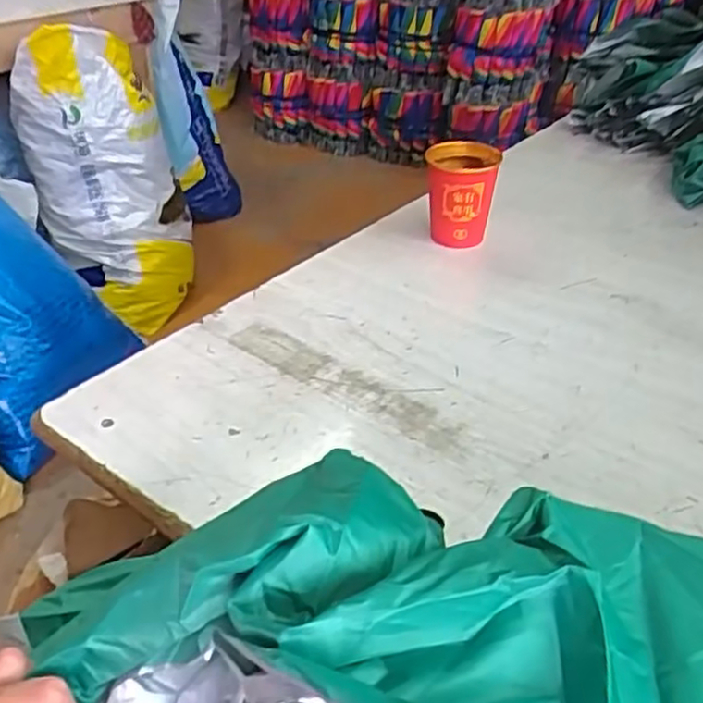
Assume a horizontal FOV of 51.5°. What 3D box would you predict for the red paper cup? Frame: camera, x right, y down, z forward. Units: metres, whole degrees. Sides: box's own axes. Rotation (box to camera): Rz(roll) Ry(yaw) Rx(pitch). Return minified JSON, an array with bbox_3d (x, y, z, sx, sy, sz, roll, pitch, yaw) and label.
[{"bbox_3d":[0.106,-0.151,0.708,0.065,0.085,0.065,0,36,0],"label":"red paper cup"}]

